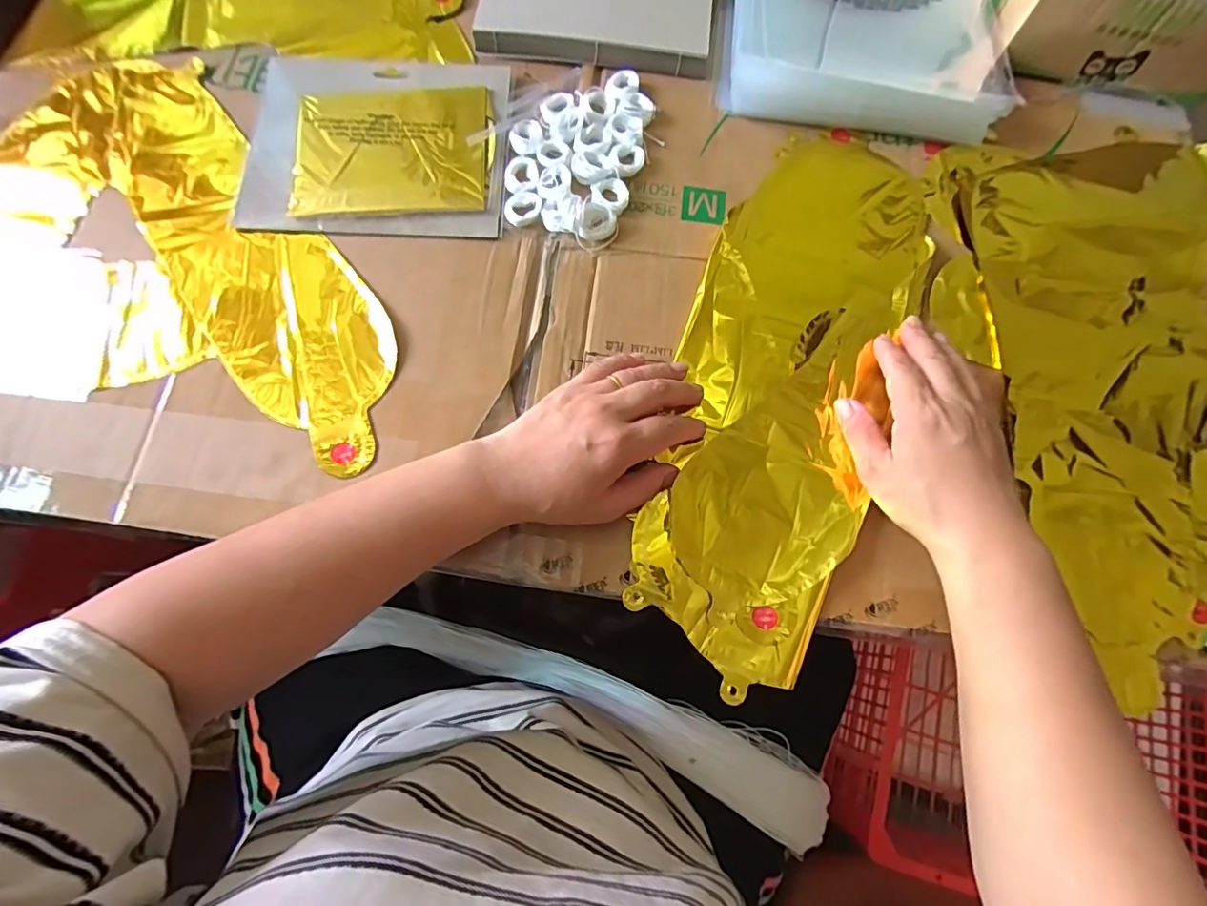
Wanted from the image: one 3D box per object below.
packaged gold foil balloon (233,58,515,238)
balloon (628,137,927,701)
[{"bbox_3d":[-0.174,-0.246,0.413,0.199,0.007,0.171,1,75,0],"label":"packaged gold foil balloon"},{"bbox_3d":[0.127,-0.060,0.371,0.141,0.015,0.404,18,74,4],"label":"balloon"}]

